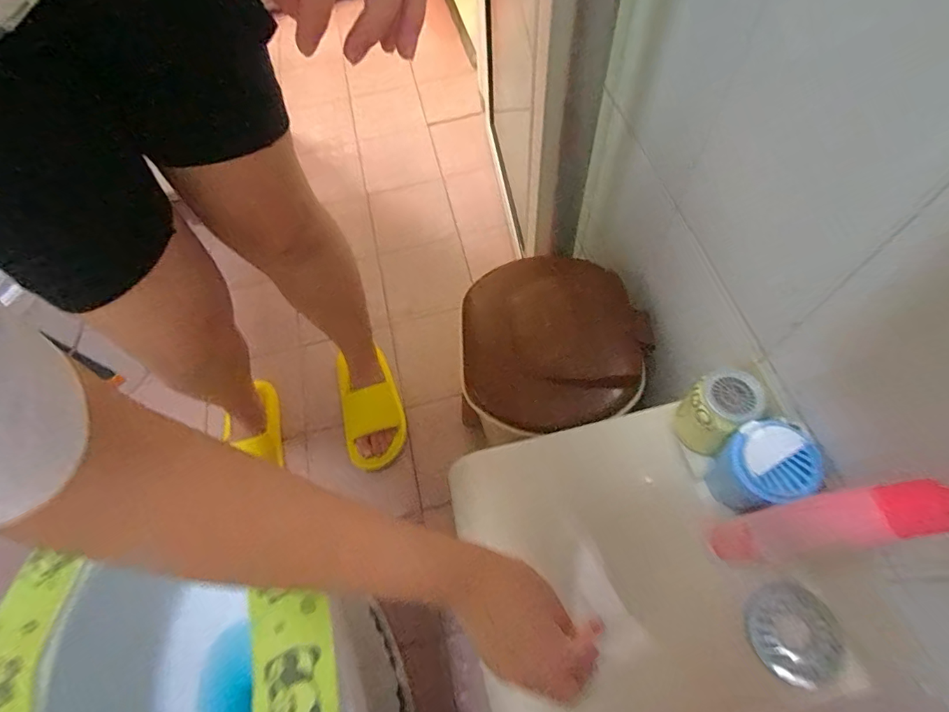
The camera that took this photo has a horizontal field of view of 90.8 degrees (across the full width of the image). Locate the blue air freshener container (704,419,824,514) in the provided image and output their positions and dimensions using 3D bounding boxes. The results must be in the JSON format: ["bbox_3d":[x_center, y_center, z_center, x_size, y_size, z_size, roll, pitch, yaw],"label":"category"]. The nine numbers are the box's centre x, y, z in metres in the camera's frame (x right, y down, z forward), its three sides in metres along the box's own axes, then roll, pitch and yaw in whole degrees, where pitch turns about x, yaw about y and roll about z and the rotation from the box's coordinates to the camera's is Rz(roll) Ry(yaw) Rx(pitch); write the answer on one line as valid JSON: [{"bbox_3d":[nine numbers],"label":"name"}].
[{"bbox_3d":[0.271,0.111,0.455,0.058,0.111,0.072,-31,65,-12],"label":"blue air freshener container"}]

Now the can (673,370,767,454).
[{"bbox_3d":[0.251,0.055,0.487,0.058,0.097,0.063,-2,62,3],"label":"can"}]

